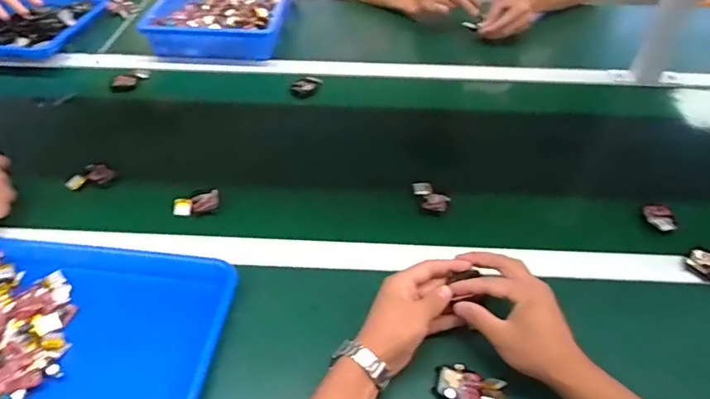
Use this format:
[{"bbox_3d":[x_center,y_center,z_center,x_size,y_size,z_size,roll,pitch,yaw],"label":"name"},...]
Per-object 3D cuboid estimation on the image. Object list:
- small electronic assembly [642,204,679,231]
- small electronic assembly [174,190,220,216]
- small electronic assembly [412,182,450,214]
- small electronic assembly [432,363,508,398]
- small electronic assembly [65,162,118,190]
[{"bbox_3d":[0.400,0.022,0.668,0.024,0.019,0.044,-31,53,-28],"label":"small electronic assembly"},{"bbox_3d":[-0.210,0.006,0.680,0.059,0.011,0.029,-15,47,-15],"label":"small electronic assembly"},{"bbox_3d":[0.104,-0.003,0.688,0.035,0.019,0.056,-18,48,-18],"label":"small electronic assembly"},{"bbox_3d":[0.113,0.183,0.502,0.066,0.013,0.037,11,46,10],"label":"small electronic assembly"},{"bbox_3d":[-0.369,-0.031,0.714,0.062,0.018,0.029,-23,50,-22],"label":"small electronic assembly"}]

